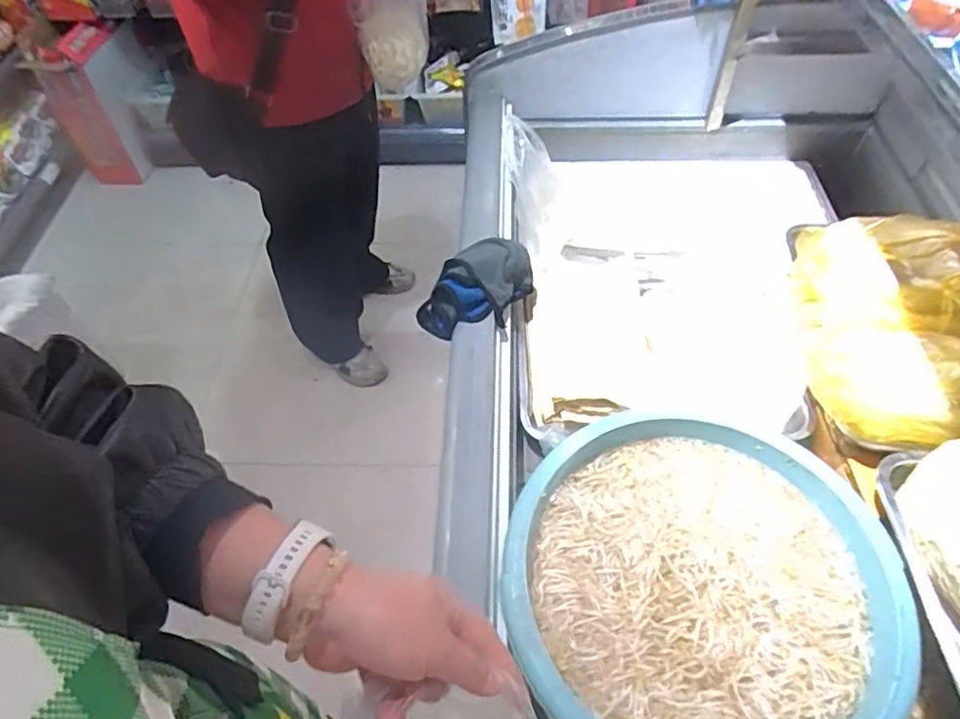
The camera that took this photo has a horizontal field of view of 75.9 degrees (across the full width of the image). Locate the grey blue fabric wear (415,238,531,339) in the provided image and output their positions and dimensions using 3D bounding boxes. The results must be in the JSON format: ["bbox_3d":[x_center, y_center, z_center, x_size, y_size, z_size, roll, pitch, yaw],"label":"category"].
[{"bbox_3d":[0.000,-0.101,0.867,0.113,0.093,0.145,25,57,20],"label":"grey blue fabric wear"}]

